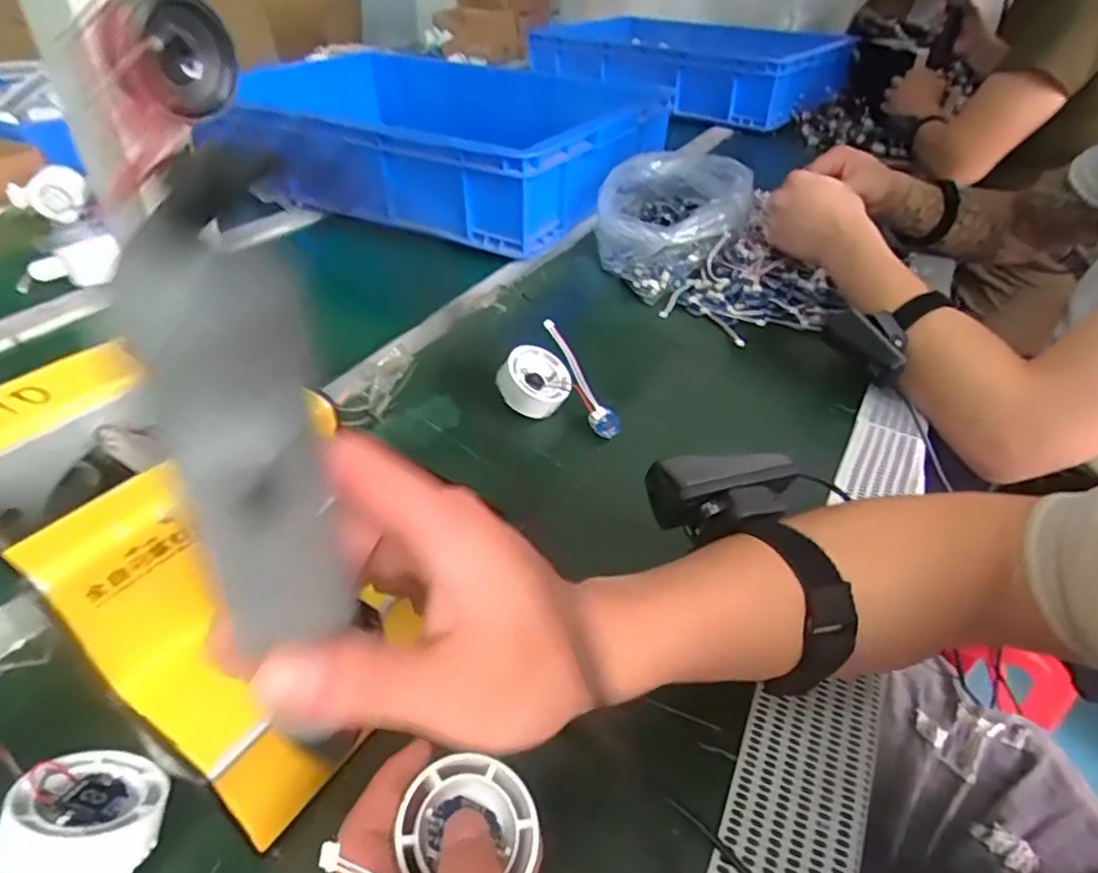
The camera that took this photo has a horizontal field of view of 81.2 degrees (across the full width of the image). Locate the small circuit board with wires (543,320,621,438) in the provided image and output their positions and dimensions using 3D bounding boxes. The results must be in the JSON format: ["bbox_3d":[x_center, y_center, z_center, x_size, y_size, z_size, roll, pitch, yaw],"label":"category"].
[{"bbox_3d":[0.026,-0.047,0.511,0.026,0.013,0.105,-31,91,-34],"label":"small circuit board with wires"}]

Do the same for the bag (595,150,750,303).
[{"bbox_3d":[0.144,-0.259,0.752,0.164,0.078,0.258,12,40,10],"label":"bag"}]

